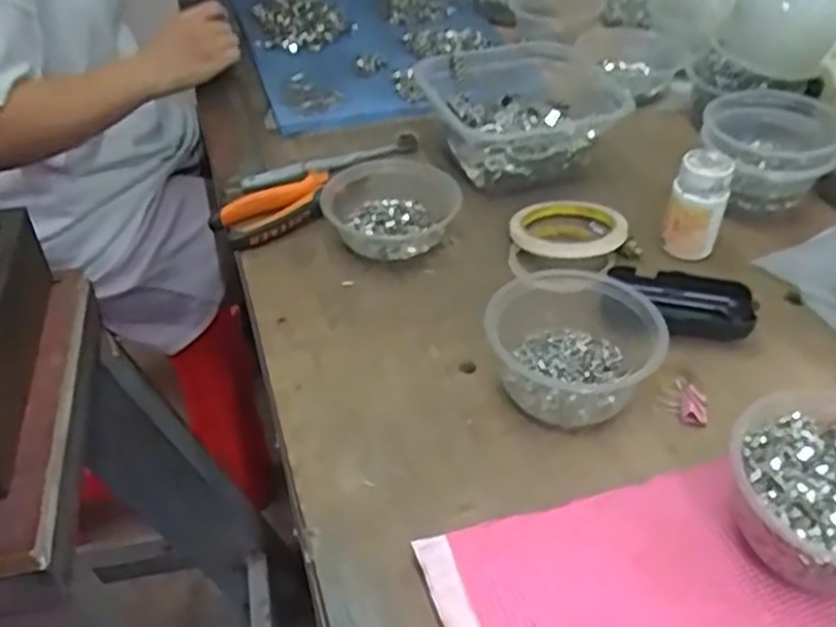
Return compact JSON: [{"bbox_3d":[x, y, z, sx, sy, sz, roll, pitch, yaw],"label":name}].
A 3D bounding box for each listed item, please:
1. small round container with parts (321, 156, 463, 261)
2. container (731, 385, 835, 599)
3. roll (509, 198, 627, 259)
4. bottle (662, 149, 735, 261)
[{"bbox_3d":[-0.021,-0.093,0.691,0.116,0.042,0.111,-2,42,2],"label":"small round container with parts"},{"bbox_3d":[0.230,0.101,0.440,0.109,0.059,0.112,-2,42,2],"label":"container"},{"bbox_3d":[0.132,-0.079,0.685,0.095,0.013,0.095,-2,42,2],"label":"roll"},{"bbox_3d":[0.230,-0.092,0.650,0.044,0.071,0.042,18,46,22],"label":"bottle"}]

